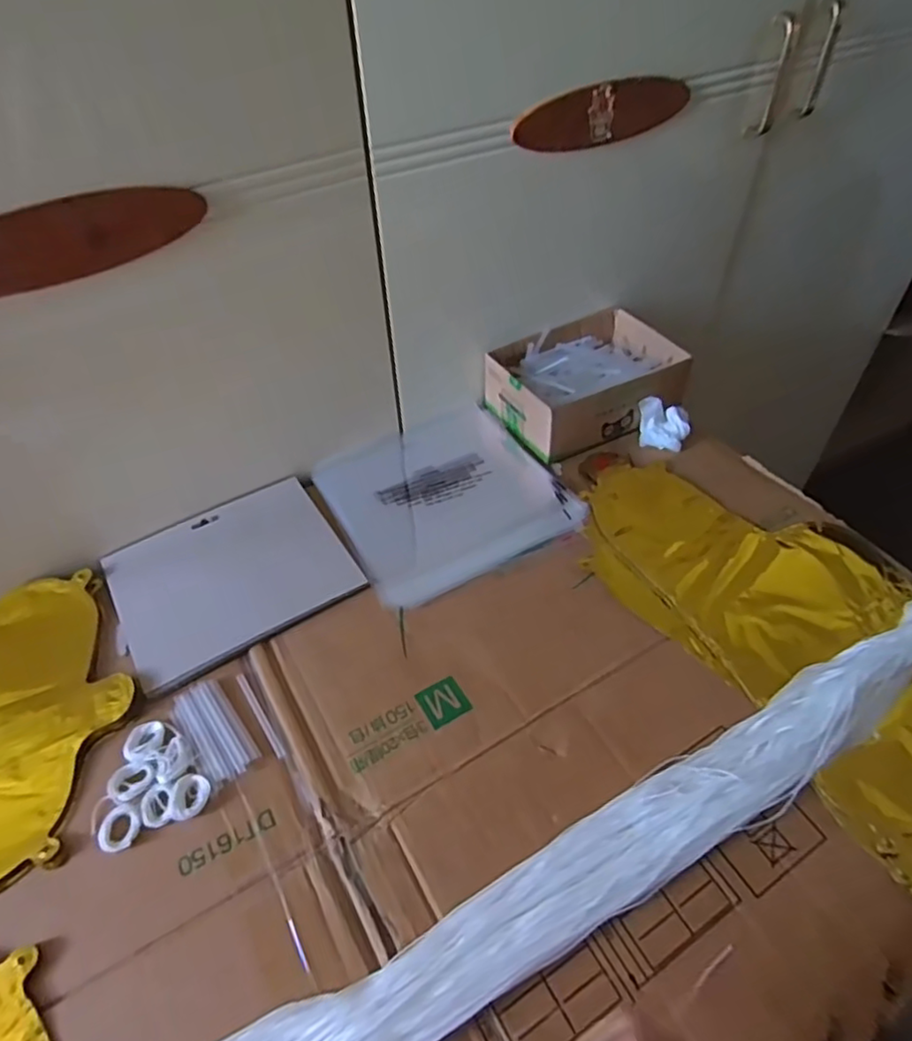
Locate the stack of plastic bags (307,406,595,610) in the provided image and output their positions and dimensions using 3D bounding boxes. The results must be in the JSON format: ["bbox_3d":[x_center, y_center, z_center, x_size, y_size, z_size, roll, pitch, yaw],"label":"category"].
[{"bbox_3d":[-0.013,-0.029,0.634,0.213,0.014,0.217,-25,51,-19],"label":"stack of plastic bags"}]

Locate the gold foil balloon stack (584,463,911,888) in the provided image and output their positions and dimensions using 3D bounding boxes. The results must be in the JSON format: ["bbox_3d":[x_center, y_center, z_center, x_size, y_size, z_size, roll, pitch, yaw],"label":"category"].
[{"bbox_3d":[0.293,0.084,0.524,0.231,0.042,0.446,-28,52,-21],"label":"gold foil balloon stack"}]

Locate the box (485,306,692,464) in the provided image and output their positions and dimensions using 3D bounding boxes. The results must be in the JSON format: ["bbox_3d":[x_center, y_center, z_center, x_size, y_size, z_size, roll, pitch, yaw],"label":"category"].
[{"bbox_3d":[0.136,-0.149,0.697,0.182,0.068,0.139,-26,52,-20],"label":"box"}]

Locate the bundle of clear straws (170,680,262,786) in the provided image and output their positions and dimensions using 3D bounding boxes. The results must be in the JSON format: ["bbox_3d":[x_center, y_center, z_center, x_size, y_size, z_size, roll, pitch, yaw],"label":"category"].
[{"bbox_3d":[-0.178,0.152,0.469,0.039,0.004,0.084,-33,54,-25],"label":"bundle of clear straws"}]

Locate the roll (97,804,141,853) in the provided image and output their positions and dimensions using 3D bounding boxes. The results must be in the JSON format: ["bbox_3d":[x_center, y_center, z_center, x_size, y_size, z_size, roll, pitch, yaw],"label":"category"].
[{"bbox_3d":[-0.222,0.202,0.422,0.027,0.006,0.027,-1,48,1],"label":"roll"}]

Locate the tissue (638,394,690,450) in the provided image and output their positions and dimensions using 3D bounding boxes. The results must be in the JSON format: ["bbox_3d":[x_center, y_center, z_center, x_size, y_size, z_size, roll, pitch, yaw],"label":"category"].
[{"bbox_3d":[0.216,-0.099,0.666,0.050,0.039,0.040,6,48,7],"label":"tissue"}]

